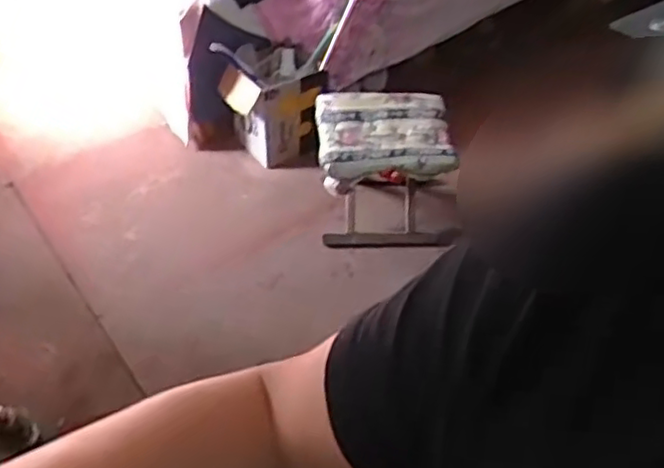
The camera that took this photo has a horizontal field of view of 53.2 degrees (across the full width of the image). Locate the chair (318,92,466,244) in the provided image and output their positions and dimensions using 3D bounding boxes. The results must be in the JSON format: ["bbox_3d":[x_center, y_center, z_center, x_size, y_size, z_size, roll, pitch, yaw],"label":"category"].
[{"bbox_3d":[0.128,-0.160,1.719,0.323,0.295,0.279,-1,47,-4],"label":"chair"}]

